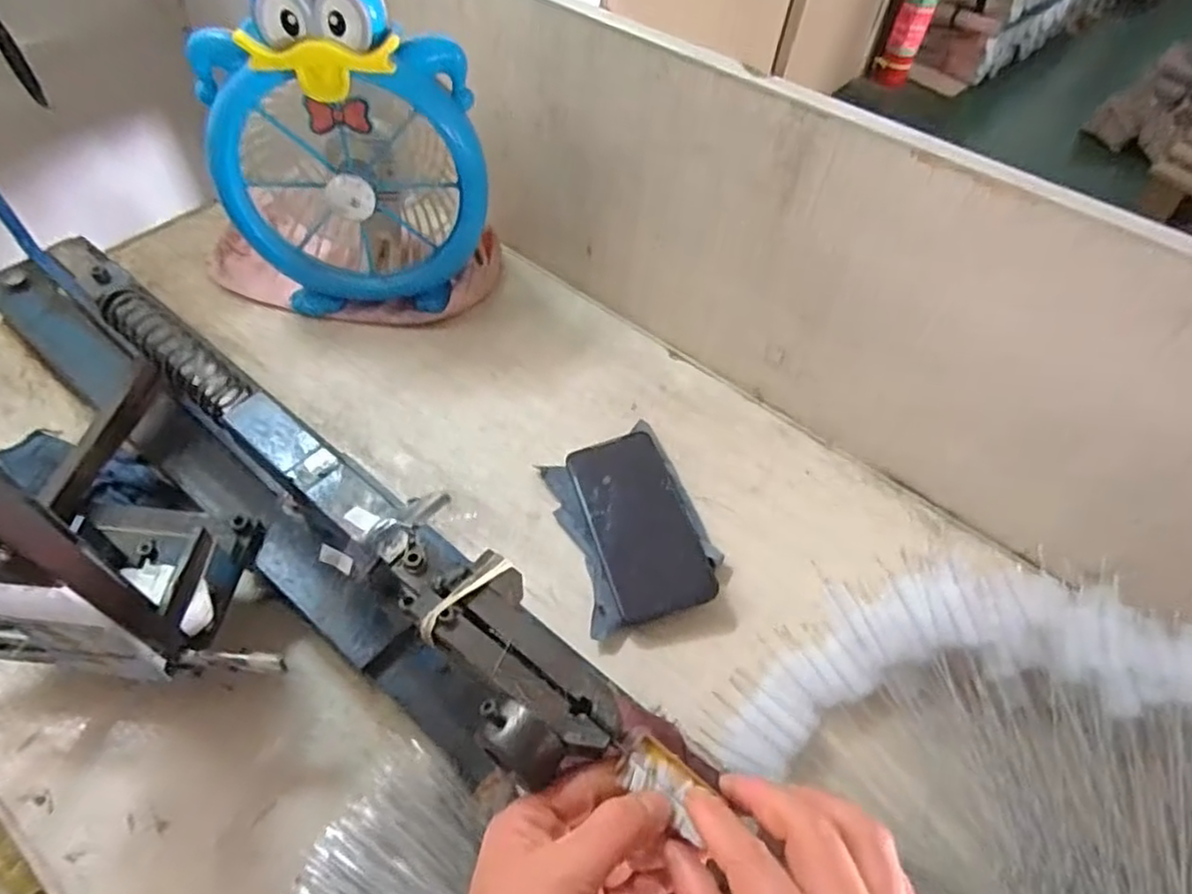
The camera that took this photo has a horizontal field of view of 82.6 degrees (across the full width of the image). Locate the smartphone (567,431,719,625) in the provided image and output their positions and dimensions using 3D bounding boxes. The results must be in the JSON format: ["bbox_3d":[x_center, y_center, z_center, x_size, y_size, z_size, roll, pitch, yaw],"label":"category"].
[{"bbox_3d":[0.033,0.058,0.548,0.076,0.010,0.159,-19,56,-4],"label":"smartphone"}]

